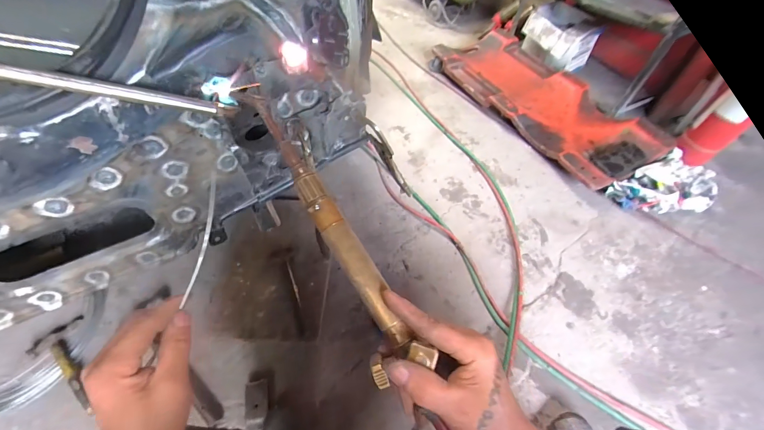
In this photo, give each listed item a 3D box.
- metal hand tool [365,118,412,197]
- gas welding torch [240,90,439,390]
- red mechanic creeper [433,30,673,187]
[{"bbox_3d":[0.013,-0.111,0.678,0.034,0.230,0.067,-22,54,9],"label":"metal hand tool"},{"bbox_3d":[-0.051,0.007,0.302,0.045,0.042,0.291,-27,81,-23],"label":"gas welding torch"},{"bbox_3d":[0.685,-0.549,1.495,0.513,0.105,1.069,-19,57,-19],"label":"red mechanic creeper"}]

